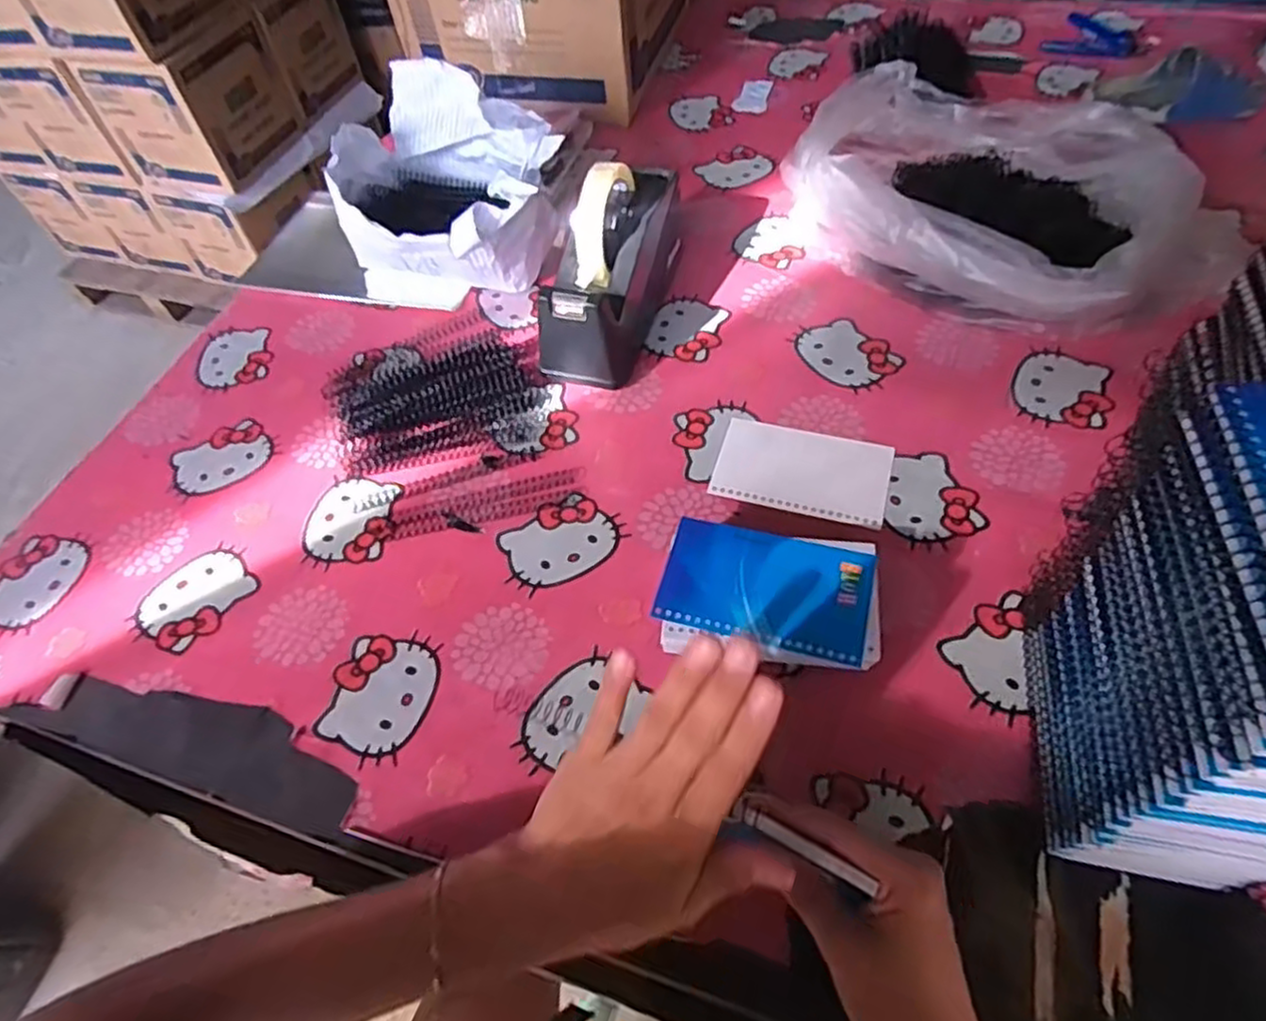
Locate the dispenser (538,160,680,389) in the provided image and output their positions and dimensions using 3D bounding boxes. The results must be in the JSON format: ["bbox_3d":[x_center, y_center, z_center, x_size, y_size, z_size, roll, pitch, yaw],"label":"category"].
[{"bbox_3d":[-0.018,-0.213,0.626,0.074,0.123,0.199,12,57,14],"label":"dispenser"}]

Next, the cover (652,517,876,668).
[{"bbox_3d":[0.083,0.048,0.459,0.127,0.007,0.078,12,57,14],"label":"cover"}]

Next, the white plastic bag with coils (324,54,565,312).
[{"bbox_3d":[-0.174,-0.306,0.695,0.212,0.126,0.168,21,60,19],"label":"white plastic bag with coils"}]

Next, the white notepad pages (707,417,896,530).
[{"bbox_3d":[0.129,-0.031,0.554,0.128,0.005,0.078,13,59,15],"label":"white notepad pages"}]

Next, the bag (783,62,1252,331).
[{"bbox_3d":[0.313,-0.275,0.651,0.316,0.096,0.279,18,59,17],"label":"bag"}]

